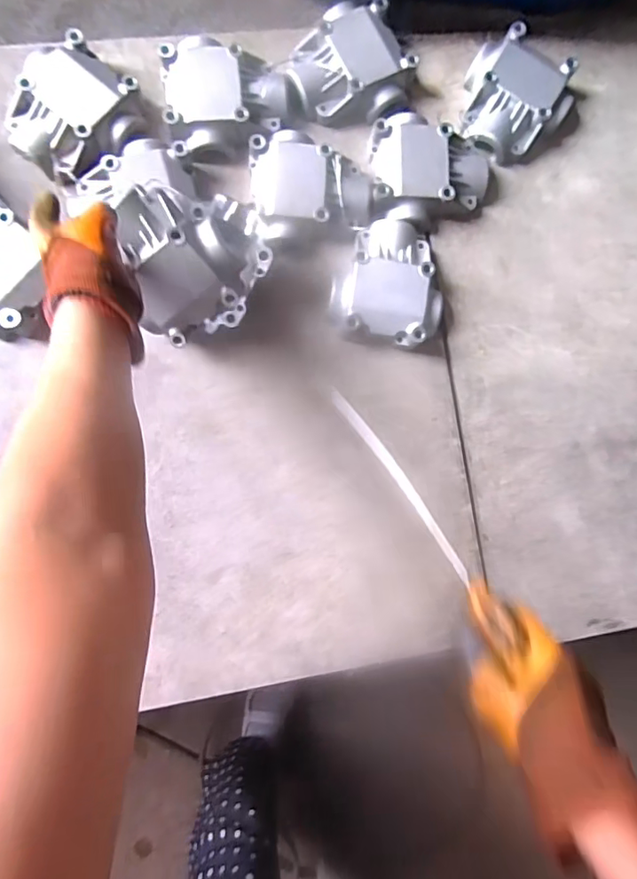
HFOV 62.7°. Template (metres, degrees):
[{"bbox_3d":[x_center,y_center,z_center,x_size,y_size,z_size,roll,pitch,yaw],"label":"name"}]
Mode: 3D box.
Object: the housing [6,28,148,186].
[{"bbox_3d":[-0.290,-0.385,0.618,0.144,0.046,0.152,43,84,-1],"label":"housing"}]

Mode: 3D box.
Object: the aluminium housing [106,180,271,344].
[{"bbox_3d":[-0.133,-0.192,0.567,0.146,0.073,0.152,-14,116,-15],"label":"aluminium housing"}]

